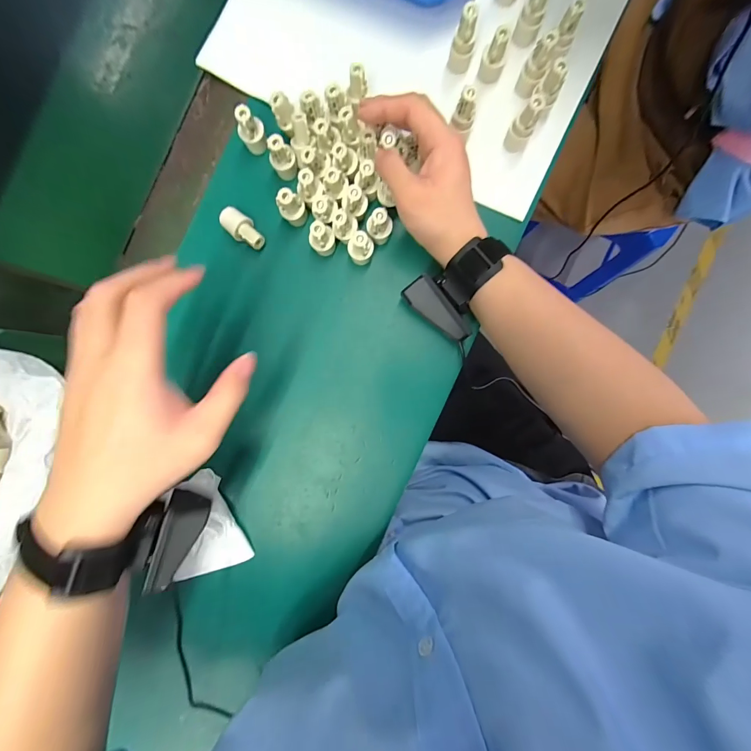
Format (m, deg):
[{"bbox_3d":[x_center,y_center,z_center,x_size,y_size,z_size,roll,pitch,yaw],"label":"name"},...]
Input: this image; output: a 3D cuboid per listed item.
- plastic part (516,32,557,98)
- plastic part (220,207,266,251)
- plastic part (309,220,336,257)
[{"bbox_3d":[0.144,-0.278,0.320,0.019,0.051,0.017,26,90,2],"label":"plastic part"},{"bbox_3d":[-0.128,-0.140,0.341,0.023,0.021,0.046,-44,89,1],"label":"plastic part"},{"bbox_3d":[-0.049,-0.127,0.331,0.022,0.045,0.019,-4,90,2],"label":"plastic part"}]

